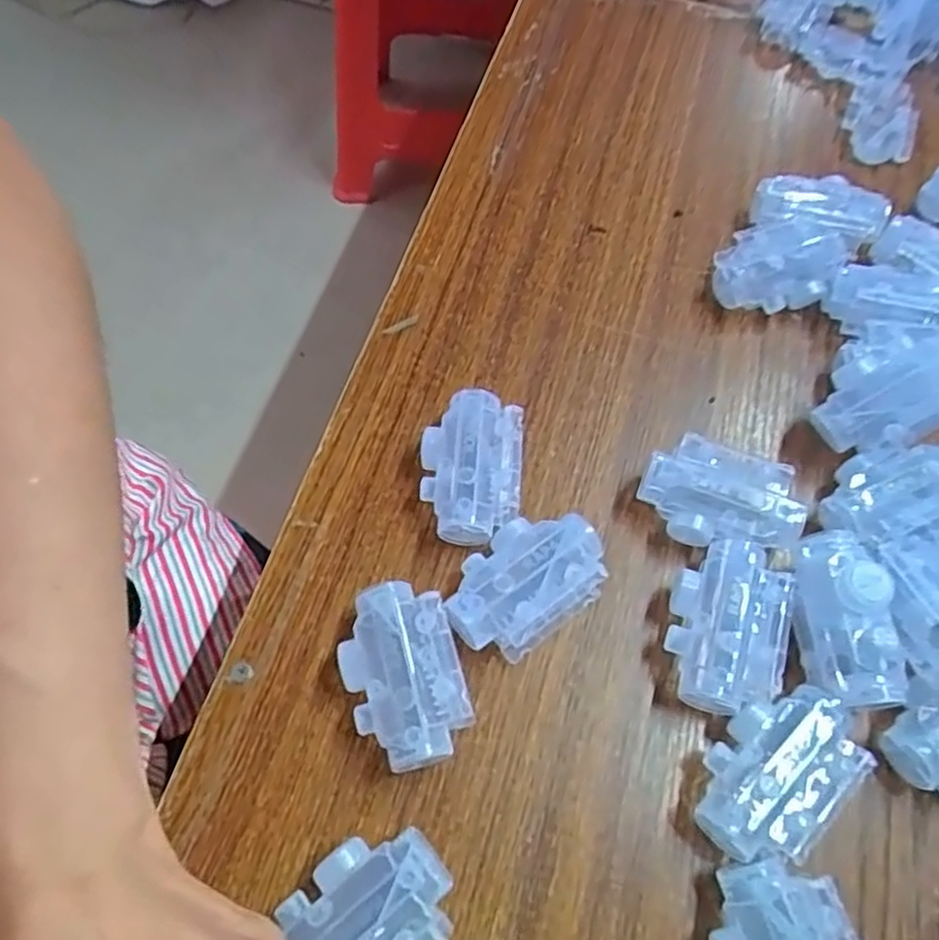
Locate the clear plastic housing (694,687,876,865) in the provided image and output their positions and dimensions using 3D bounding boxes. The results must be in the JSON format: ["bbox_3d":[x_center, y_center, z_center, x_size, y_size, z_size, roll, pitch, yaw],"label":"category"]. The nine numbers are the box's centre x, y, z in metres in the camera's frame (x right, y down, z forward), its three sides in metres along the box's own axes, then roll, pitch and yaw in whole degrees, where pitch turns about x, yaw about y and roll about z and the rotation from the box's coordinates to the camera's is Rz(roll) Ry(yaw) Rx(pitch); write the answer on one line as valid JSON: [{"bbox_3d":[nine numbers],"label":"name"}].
[{"bbox_3d":[0.116,0.115,0.279,0.042,0.029,0.067,41,68,17],"label":"clear plastic housing"}]

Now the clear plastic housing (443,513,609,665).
[{"bbox_3d":[0.023,0.049,0.310,0.068,0.029,0.045,-37,70,-19],"label":"clear plastic housing"}]

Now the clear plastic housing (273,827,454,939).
[{"bbox_3d":[-0.035,0.154,0.253,0.058,0.033,0.044,-37,69,-19],"label":"clear plastic housing"}]

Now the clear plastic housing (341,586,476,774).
[{"bbox_3d":[-0.027,0.083,0.291,0.044,0.029,0.068,-15,64,-9],"label":"clear plastic housing"}]

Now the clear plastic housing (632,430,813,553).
[{"bbox_3d":[0.111,0.015,0.328,0.067,0.030,0.040,19,64,7],"label":"clear plastic housing"}]

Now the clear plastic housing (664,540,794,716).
[{"bbox_3d":[0.106,0.064,0.305,0.042,0.032,0.069,16,63,6],"label":"clear plastic housing"}]

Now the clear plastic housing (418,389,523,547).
[{"bbox_3d":[0.000,-0.001,0.332,0.045,0.029,0.067,4,63,0],"label":"clear plastic housing"}]

